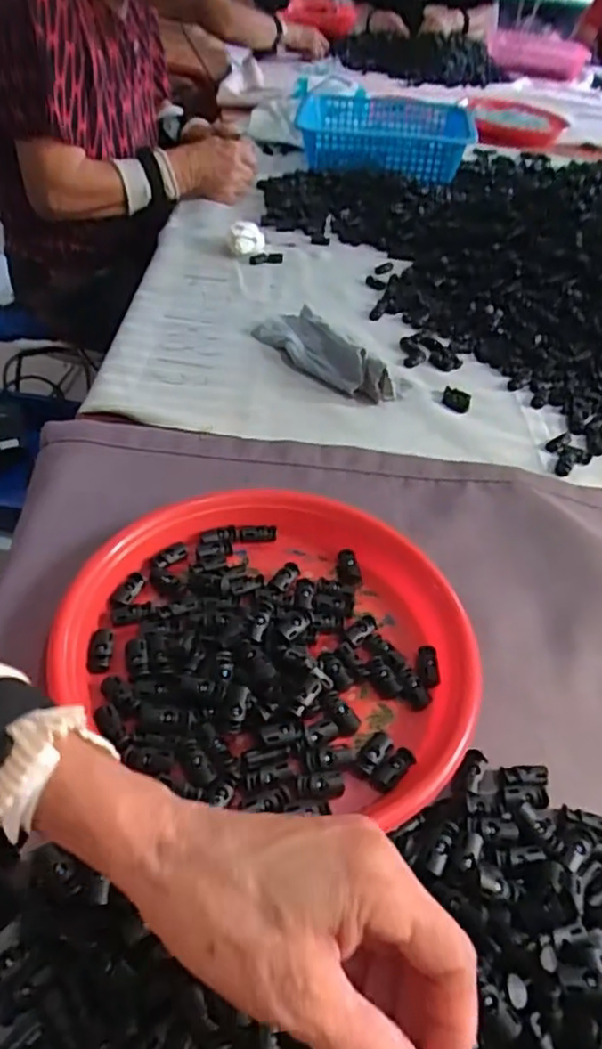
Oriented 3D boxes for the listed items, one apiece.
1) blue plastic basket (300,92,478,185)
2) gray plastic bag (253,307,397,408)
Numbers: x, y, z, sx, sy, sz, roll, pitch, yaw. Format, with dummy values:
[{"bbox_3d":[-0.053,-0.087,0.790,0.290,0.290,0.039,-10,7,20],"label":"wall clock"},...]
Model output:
[{"bbox_3d":[0.148,-0.686,1.159,0.306,0.070,0.269,9,45,1],"label":"blue plastic basket"},{"bbox_3d":[0.018,-0.182,0.671,0.069,0.043,0.183,-19,51,-24],"label":"gray plastic bag"}]

